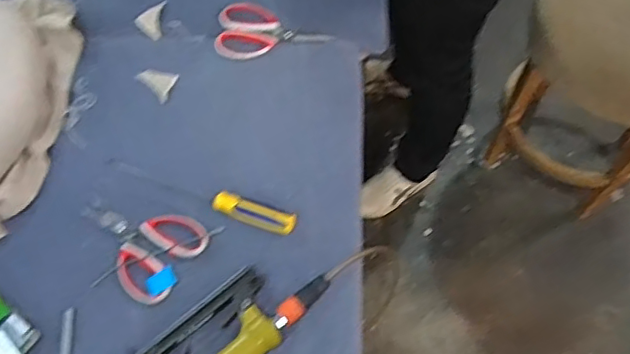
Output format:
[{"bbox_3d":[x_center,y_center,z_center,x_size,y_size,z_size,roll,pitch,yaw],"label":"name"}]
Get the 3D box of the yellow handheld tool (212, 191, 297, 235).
[{"bbox_3d":[-0.084,0.048,0.773,0.118,0.011,0.032,19,63,11],"label":"yellow handheld tool"}]

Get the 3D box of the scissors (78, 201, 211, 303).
[{"bbox_3d":[-0.237,0.081,0.754,0.167,0.008,0.118,31,66,16],"label":"scissors"}]

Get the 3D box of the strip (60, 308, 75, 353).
[{"bbox_3d":[-0.306,0.212,0.695,0.013,0.004,0.103,-5,61,-2],"label":"strip"}]

